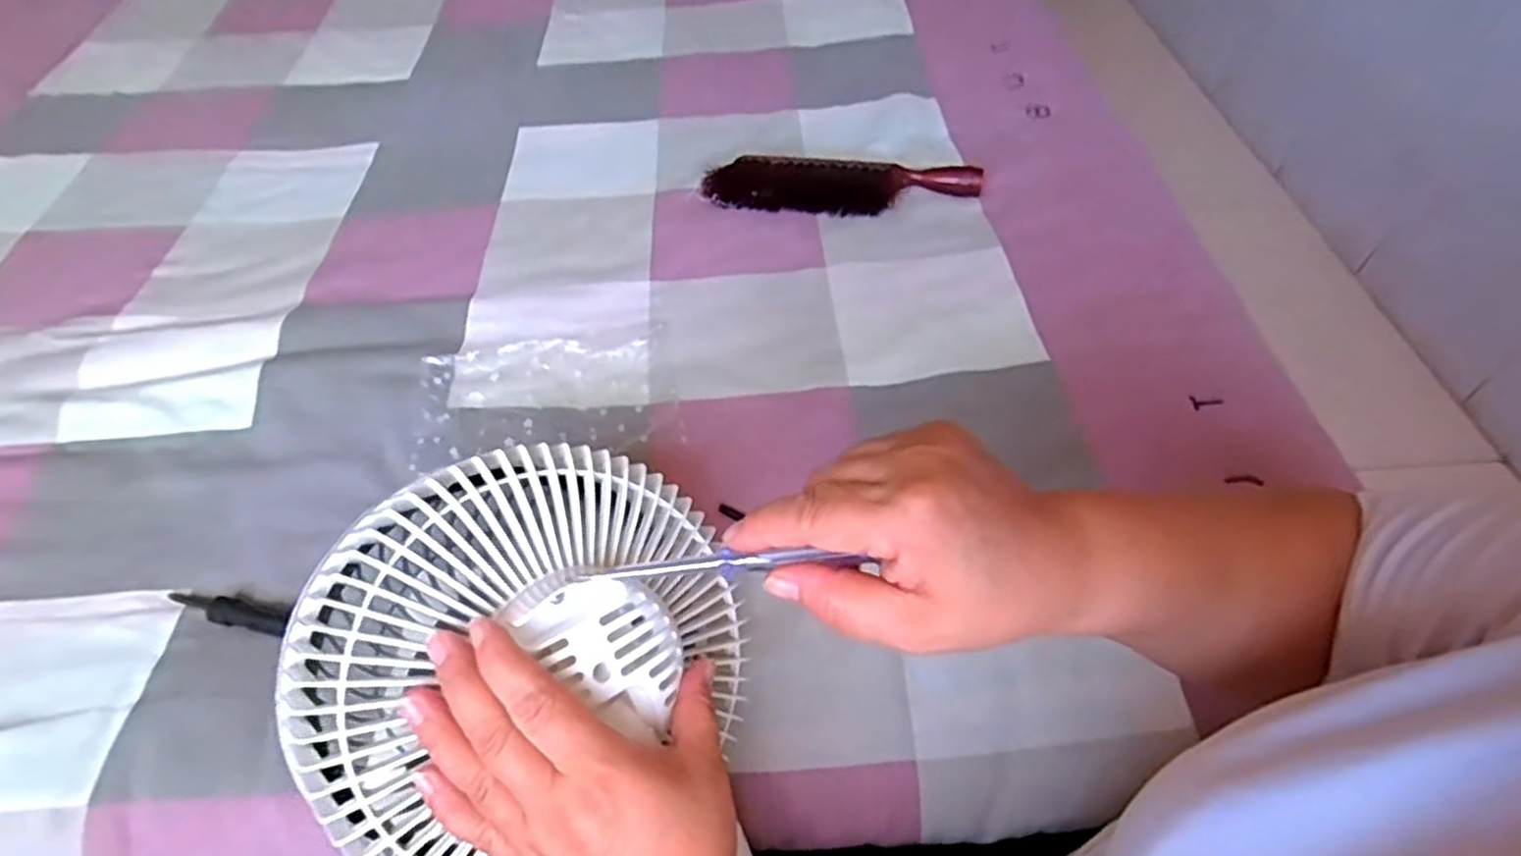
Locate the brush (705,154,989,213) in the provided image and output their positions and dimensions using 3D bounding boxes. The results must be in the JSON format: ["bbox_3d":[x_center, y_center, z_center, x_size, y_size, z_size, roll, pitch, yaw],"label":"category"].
[{"bbox_3d":[0.087,-0.254,0.791,0.285,0.028,0.068,2,51,4],"label":"brush"}]

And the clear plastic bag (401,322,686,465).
[{"bbox_3d":[-0.178,-0.022,0.630,0.207,0.019,0.126,-8,51,-5],"label":"clear plastic bag"}]

